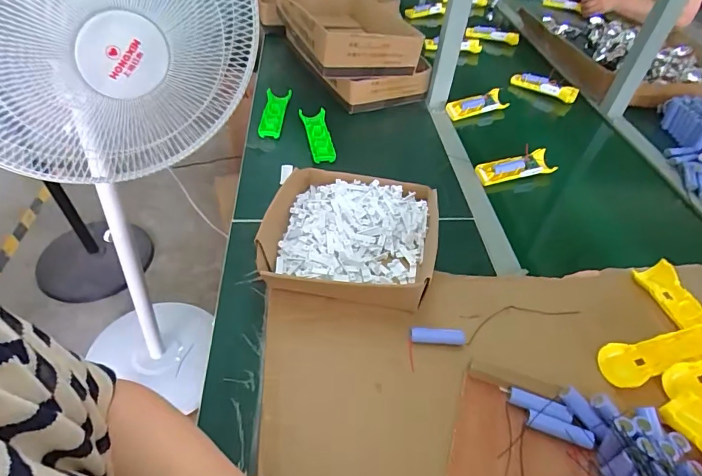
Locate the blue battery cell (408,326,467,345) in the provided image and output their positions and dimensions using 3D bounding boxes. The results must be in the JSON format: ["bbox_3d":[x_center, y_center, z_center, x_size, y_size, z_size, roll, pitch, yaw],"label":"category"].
[{"bbox_3d":[0.108,0.122,0.530,0.069,0.013,0.018,4,46,-1],"label":"blue battery cell"}]

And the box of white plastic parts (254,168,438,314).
[{"bbox_3d":[0.001,-0.004,0.616,0.241,0.065,0.229,12,47,7],"label":"box of white plastic parts"}]

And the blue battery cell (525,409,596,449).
[{"bbox_3d":[0.221,0.201,0.446,0.064,0.015,0.017,19,48,13],"label":"blue battery cell"}]

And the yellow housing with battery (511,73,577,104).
[{"bbox_3d":[0.495,-0.390,1.089,0.165,0.038,0.033,24,49,18],"label":"yellow housing with battery"}]

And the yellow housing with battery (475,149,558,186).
[{"bbox_3d":[0.316,-0.137,0.815,0.166,0.034,0.048,-10,48,-14],"label":"yellow housing with battery"}]

